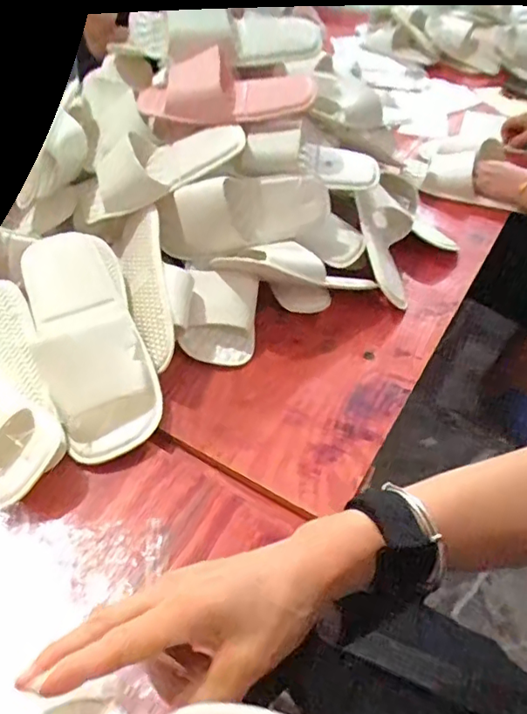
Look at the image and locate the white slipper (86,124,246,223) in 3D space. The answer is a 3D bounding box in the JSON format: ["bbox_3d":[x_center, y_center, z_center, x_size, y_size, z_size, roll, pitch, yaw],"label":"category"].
[{"bbox_3d":[-0.133,-0.253,0.703,0.220,0.069,0.083,-22,48,0],"label":"white slipper"}]

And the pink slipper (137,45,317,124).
[{"bbox_3d":[-0.050,-0.353,0.721,0.237,0.060,0.099,7,46,4],"label":"pink slipper"}]

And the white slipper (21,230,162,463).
[{"bbox_3d":[-0.190,-0.027,0.603,0.110,0.059,0.265,-15,69,-17],"label":"white slipper"}]

